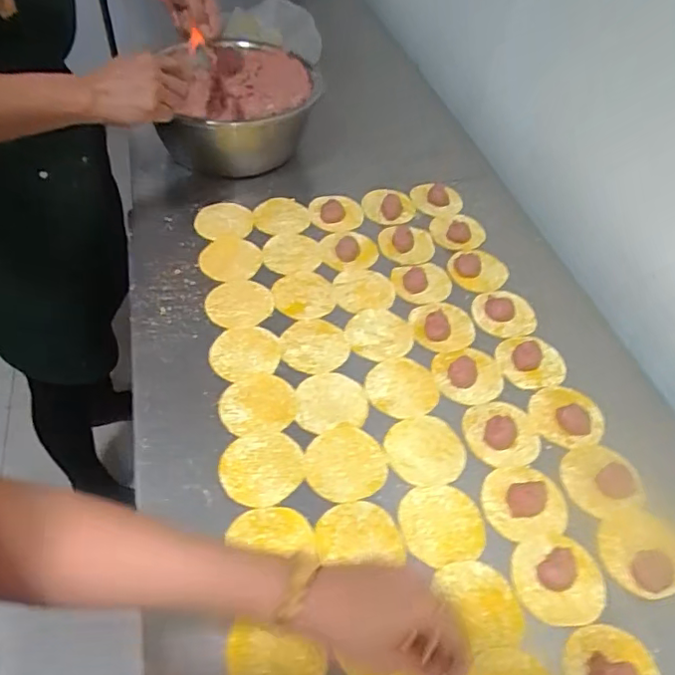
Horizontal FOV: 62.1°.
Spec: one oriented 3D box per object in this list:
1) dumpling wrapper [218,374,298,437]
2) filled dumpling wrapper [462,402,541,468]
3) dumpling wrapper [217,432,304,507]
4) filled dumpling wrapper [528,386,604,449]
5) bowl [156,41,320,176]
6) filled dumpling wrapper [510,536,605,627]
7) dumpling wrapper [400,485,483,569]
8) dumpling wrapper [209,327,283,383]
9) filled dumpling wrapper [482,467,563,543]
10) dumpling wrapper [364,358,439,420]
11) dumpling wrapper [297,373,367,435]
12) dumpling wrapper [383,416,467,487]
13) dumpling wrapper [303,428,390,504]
[{"bbox_3d":[-0.088,0.075,0.624,0.082,0.005,0.077,3,51,-3],"label":"dumpling wrapper"},{"bbox_3d":[0.182,0.100,0.614,0.082,0.018,0.080,-4,51,-8],"label":"filled dumpling wrapper"},{"bbox_3d":[-0.077,0.134,0.573,0.084,0.004,0.079,2,50,-3],"label":"dumpling wrapper"},{"bbox_3d":[0.262,0.088,0.639,0.078,0.009,0.079,2,50,-3],"label":"filled dumpling wrapper"},{"bbox_3d":[-0.165,-0.364,0.914,0.235,0.146,0.252,2,50,-3],"label":"bowl"},{"bbox_3d":[0.206,0.220,0.515,0.083,0.016,0.076,2,50,-3],"label":"filled dumpling wrapper"},{"bbox_3d":[0.103,0.183,0.550,0.081,0.005,0.077,3,51,-4],"label":"dumpling wrapper"},{"bbox_3d":[-0.110,0.019,0.670,0.082,0.004,0.076,-5,54,-14],"label":"dumpling wrapper"},{"bbox_3d":[0.191,0.161,0.562,0.085,0.022,0.075,-9,52,-11],"label":"filled dumpling wrapper"},{"bbox_3d":[0.075,0.059,0.655,0.083,0.004,0.082,3,49,-4],"label":"dumpling wrapper"},{"bbox_3d":[-0.008,0.071,0.634,0.080,0.004,0.074,-9,52,-11],"label":"dumpling wrapper"},{"bbox_3d":[0.094,0.120,0.601,0.084,0.004,0.081,2,50,-3],"label":"dumpling wrapper"},{"bbox_3d":[0.008,0.130,0.585,0.085,0.004,0.081,2,50,-3],"label":"dumpling wrapper"}]

